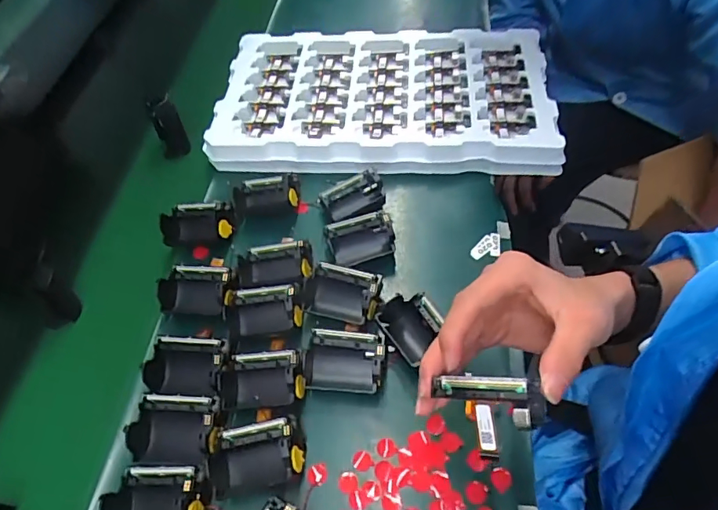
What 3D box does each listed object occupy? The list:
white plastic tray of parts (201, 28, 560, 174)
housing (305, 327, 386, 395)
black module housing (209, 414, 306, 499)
[{"bbox_3d":[0.031,-0.216,0.641,0.433,0.047,0.248,1,56,7],"label":"white plastic tray of parts"},{"bbox_3d":[-0.013,0.100,0.436,0.074,0.045,0.055,3,56,7],"label":"housing"},{"bbox_3d":[-0.086,0.163,0.387,0.079,0.044,0.054,-10,55,-2],"label":"black module housing"}]

